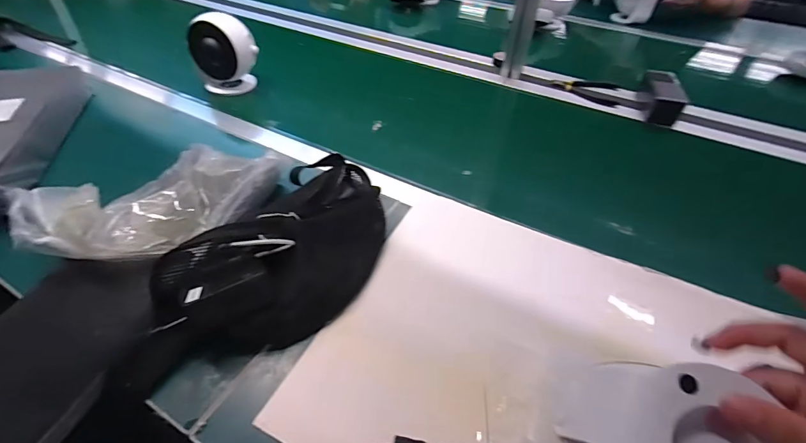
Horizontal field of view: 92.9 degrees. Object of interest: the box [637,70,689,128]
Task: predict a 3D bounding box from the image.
[{"bbox_3d":[0.508,-0.248,0.756,0.063,0.052,0.141,17,47,13],"label":"box"}]

